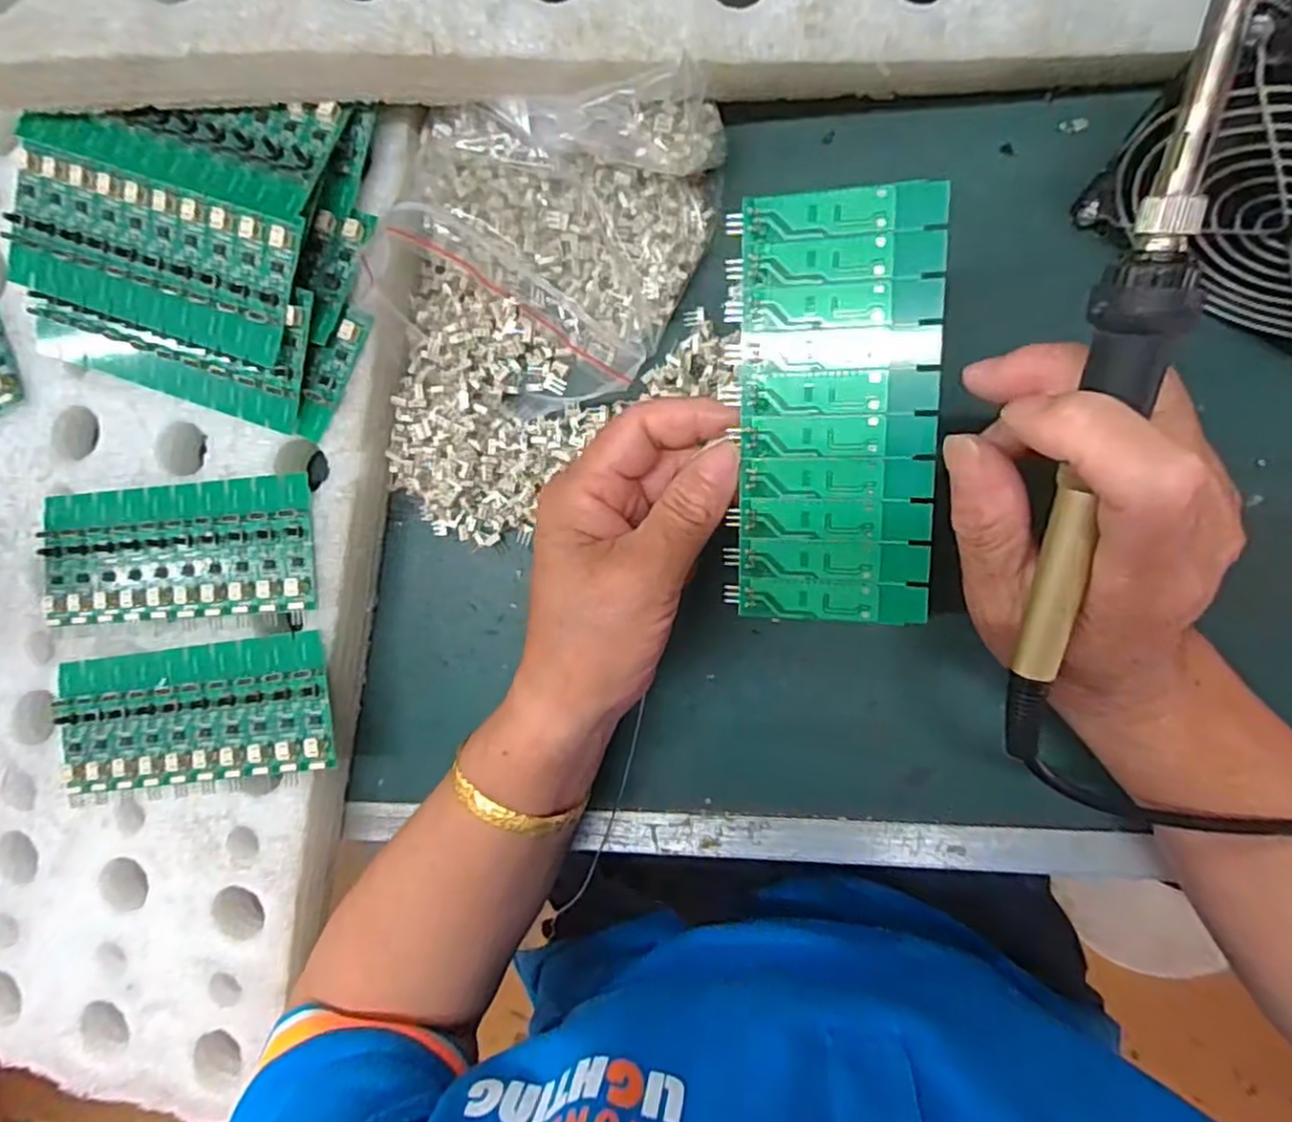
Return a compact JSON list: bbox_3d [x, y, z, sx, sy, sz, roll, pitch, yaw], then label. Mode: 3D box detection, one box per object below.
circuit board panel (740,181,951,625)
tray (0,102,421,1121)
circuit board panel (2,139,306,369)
[{"bbox_3d":[0.063,-0.048,0.236,0.061,0.011,0.138,0,100,7],"label":"circuit board panel"},{"bbox_3d":[-0.311,-0.019,0.351,0.363,0.026,0.519,8,92,7],"label":"tray"},{"bbox_3d":[-0.214,-0.133,0.305,0.136,0.007,0.062,19,103,7],"label":"circuit board panel"}]

